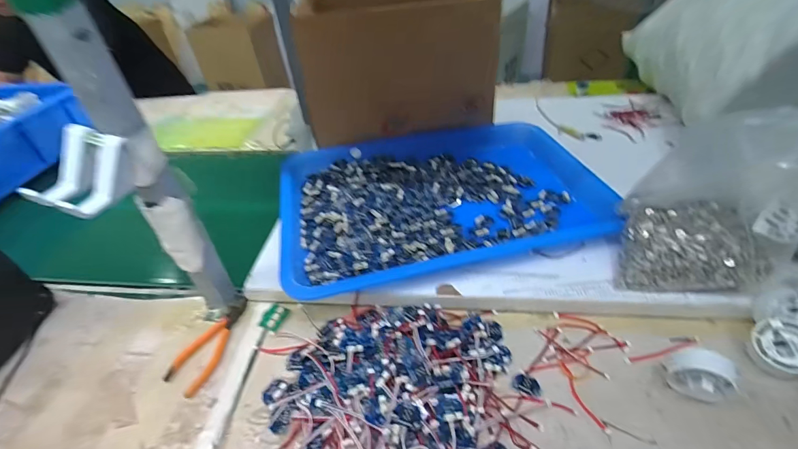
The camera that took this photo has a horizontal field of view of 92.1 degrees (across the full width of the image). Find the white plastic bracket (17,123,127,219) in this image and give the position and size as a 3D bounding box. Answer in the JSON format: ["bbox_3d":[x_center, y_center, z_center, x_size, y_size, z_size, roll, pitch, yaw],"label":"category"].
[{"bbox_3d":[-0.283,-0.049,0.336,0.059,0.075,0.039,13,6,10],"label":"white plastic bracket"}]

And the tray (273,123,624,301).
[{"bbox_3d":[0.055,-0.064,0.616,0.466,0.037,0.340,-11,41,-6],"label":"tray"}]

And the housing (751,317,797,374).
[{"bbox_3d":[0.377,0.122,0.377,0.051,0.025,0.051,-18,47,20],"label":"housing"}]

